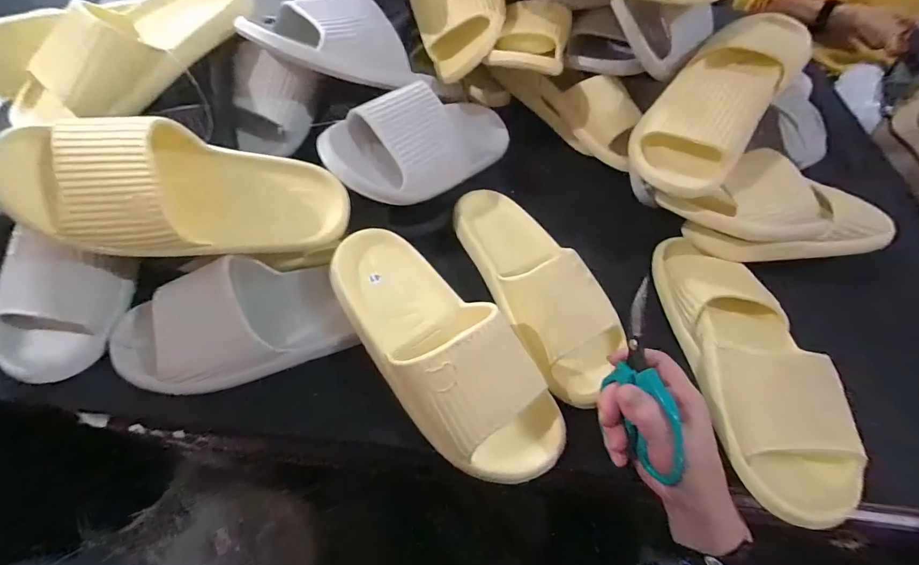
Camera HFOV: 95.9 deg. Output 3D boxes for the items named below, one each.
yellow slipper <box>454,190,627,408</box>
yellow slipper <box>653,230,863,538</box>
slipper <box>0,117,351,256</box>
[{"bbox_3d":[0.080,-0.013,0.428,0.099,0.055,0.251,-23,62,-18],"label":"yellow slipper"},{"bbox_3d":[0.264,0.061,0.383,0.101,0.075,0.282,6,57,-1],"label":"yellow slipper"},{"bbox_3d":[-0.224,-0.073,0.349,0.252,0.101,0.060,2,9,-31],"label":"slipper"}]

